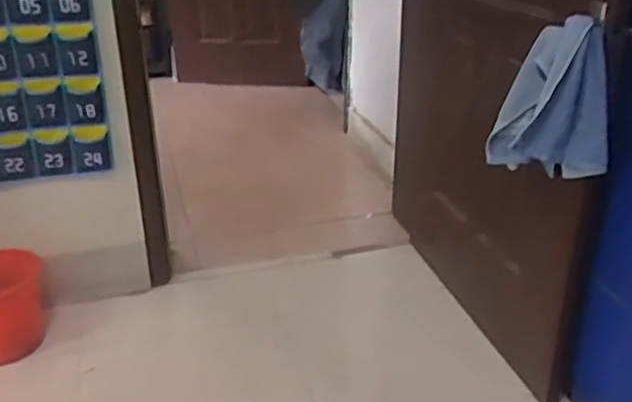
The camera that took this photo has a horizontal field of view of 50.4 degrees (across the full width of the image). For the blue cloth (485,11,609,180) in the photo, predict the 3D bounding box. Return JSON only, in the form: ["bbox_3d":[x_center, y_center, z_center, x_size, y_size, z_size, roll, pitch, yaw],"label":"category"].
[{"bbox_3d":[0.514,-0.226,1.454,0.245,0.322,0.129,10,27,20],"label":"blue cloth"}]

